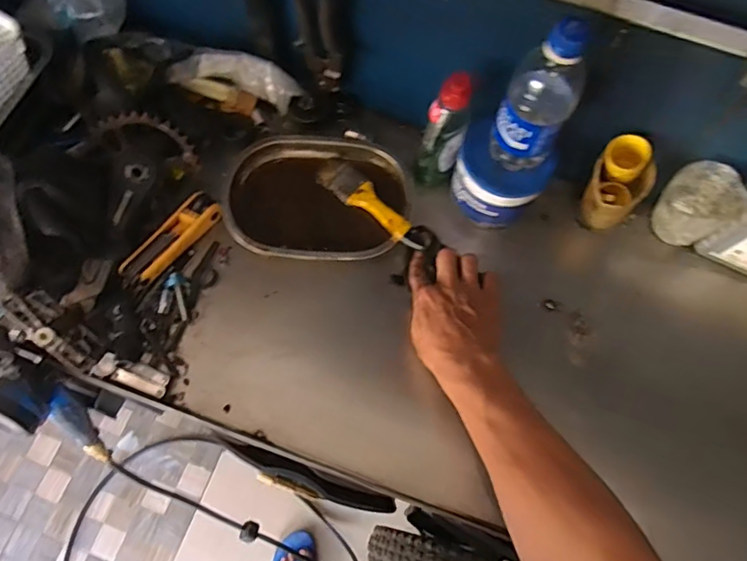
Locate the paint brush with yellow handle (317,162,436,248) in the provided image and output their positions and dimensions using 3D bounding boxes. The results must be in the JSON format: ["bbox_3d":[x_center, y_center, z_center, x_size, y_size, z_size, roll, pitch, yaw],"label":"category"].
[{"bbox_3d":[0.002,-0.089,0.622,0.160,0.022,0.038,40,74,14],"label":"paint brush with yellow handle"}]

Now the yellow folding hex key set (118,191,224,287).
[{"bbox_3d":[-0.233,-0.047,0.615,0.039,0.027,0.125,40,74,14],"label":"yellow folding hex key set"}]

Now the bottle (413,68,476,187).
[{"bbox_3d":[0.078,-0.163,0.599,0.046,0.174,0.045,0,69,0],"label":"bottle"}]

